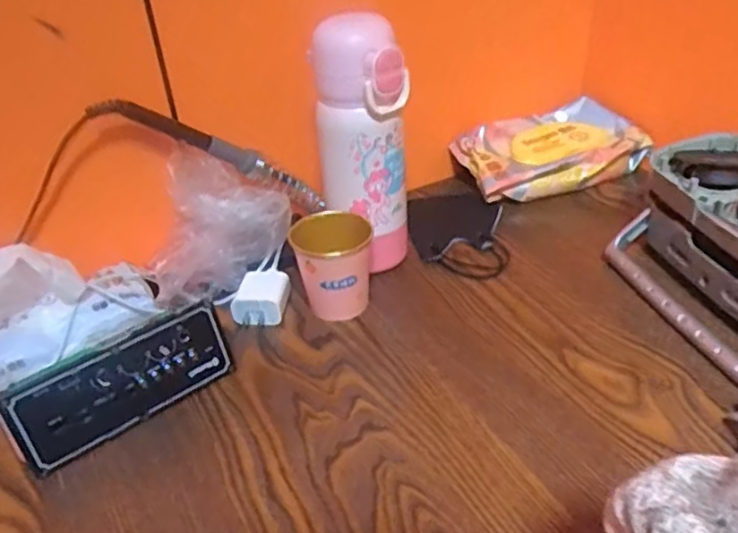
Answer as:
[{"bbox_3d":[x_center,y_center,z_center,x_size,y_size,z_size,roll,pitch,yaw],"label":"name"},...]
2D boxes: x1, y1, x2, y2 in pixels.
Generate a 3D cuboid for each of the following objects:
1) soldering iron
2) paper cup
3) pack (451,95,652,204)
[{"bbox_3d":[-0.121,-0.094,0.553,0.237,0.025,0.026,22,10,-47],"label":"soldering iron"},{"bbox_3d":[-0.028,0.001,0.545,0.064,0.082,0.062,-4,36,3],"label":"paper cup"},{"bbox_3d":[0.196,-0.129,0.708,0.199,0.043,0.111,-18,55,-14],"label":"pack"}]

